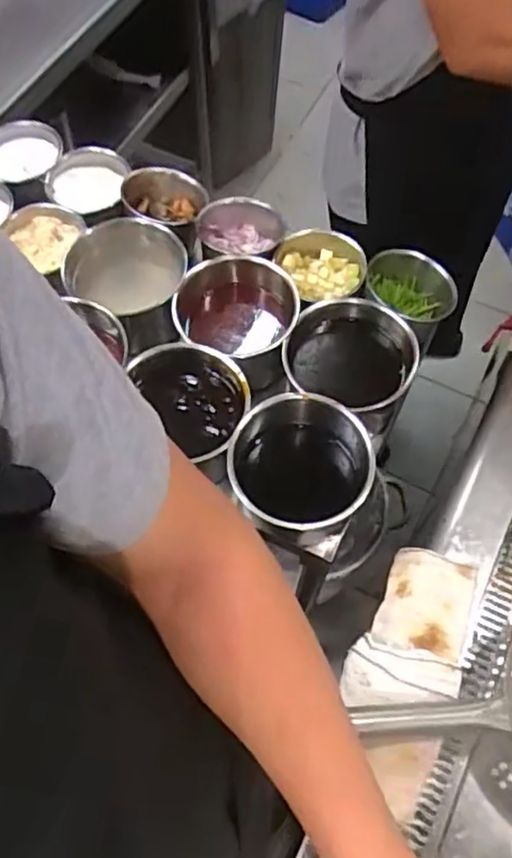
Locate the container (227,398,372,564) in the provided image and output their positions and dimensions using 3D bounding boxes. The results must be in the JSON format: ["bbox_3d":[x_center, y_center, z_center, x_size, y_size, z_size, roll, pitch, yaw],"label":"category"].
[{"bbox_3d":[0.055,0.059,0.811,0.151,0.164,0.161,-30,67,-14],"label":"container"}]

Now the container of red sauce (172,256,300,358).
[{"bbox_3d":[-0.027,-0.137,0.880,0.156,0.096,0.144,-2,64,-1],"label":"container of red sauce"}]

